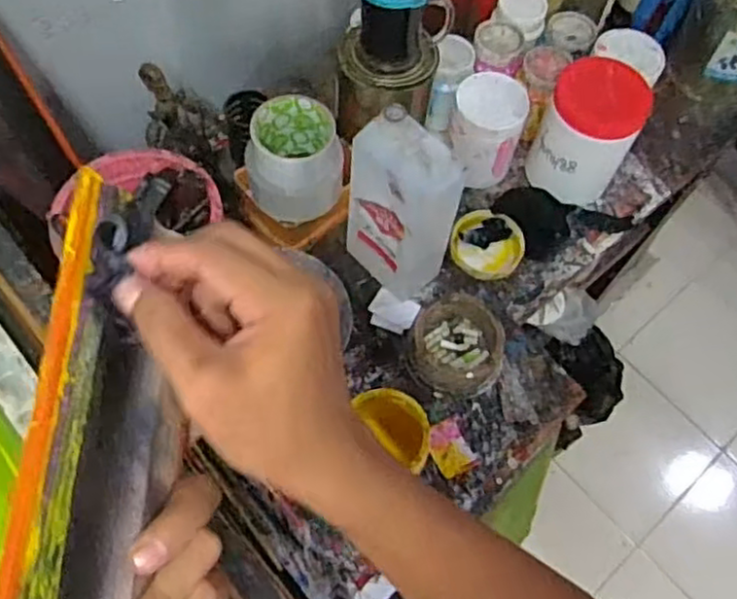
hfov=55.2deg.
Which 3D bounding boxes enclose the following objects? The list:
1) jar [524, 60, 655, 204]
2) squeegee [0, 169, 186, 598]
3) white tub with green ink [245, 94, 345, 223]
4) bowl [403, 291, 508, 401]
[{"bbox_3d":[0.247,-0.188,0.800,0.100,0.126,0.108,1,63,-2],"label":"jar"},{"bbox_3d":[-0.115,0.083,0.294,0.040,0.072,0.275,1,70,-3],"label":"squeegee"},{"bbox_3d":[-0.078,-0.145,0.735,0.093,0.088,0.092,1,63,-2],"label":"white tub with green ink"},{"bbox_3d":[0.092,0.048,0.732,0.099,0.050,0.095,1,63,-2],"label":"bowl"}]

